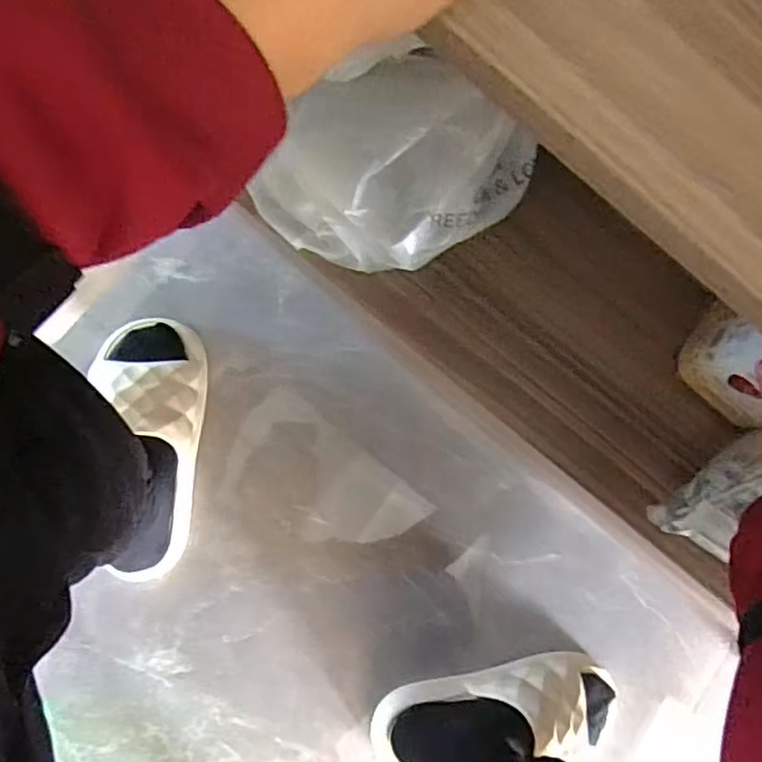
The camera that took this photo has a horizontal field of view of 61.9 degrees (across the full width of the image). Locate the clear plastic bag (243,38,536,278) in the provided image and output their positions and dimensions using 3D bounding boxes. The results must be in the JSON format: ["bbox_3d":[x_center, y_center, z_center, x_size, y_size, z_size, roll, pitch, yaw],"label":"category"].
[{"bbox_3d":[-0.002,-0.163,0.530,0.228,0.130,0.114,20,83,-7],"label":"clear plastic bag"}]

